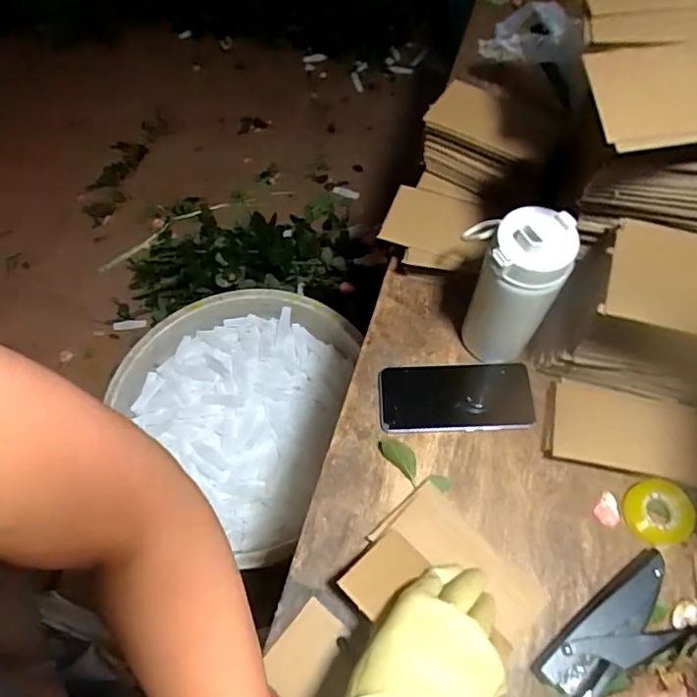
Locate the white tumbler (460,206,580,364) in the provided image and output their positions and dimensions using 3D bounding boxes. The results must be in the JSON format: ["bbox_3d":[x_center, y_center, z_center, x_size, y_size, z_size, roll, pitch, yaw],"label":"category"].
[{"bbox_3d":[0.148,-0.057,0.545,0.097,0.185,0.065,24,67,13],"label":"white tumbler"}]

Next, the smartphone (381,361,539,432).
[{"bbox_3d":[0.115,0.050,0.589,0.161,0.011,0.074,-3,64,1],"label":"smartphone"}]

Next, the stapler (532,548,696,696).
[{"bbox_3d":[0.230,0.246,0.485,0.144,0.018,0.069,-26,65,-10],"label":"stapler"}]

